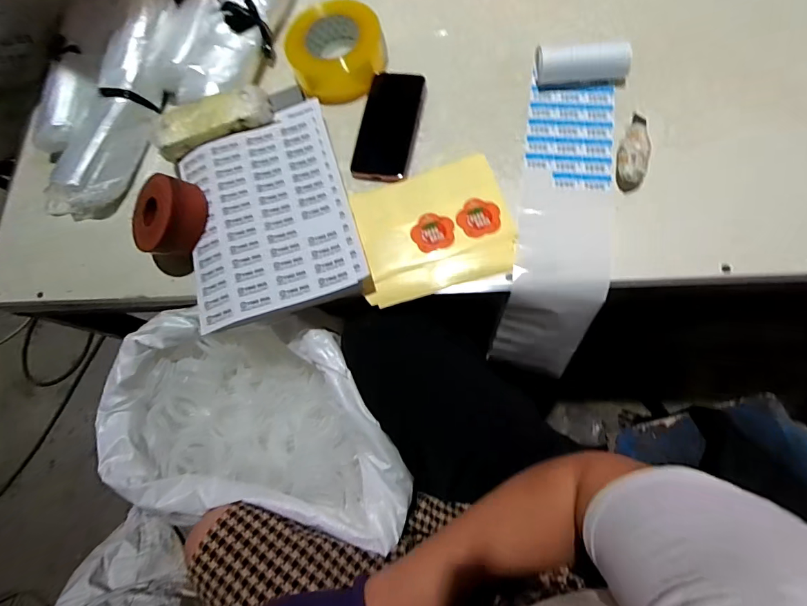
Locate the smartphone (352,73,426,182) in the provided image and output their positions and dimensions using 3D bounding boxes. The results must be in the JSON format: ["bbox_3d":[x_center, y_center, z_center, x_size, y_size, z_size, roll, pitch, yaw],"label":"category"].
[{"bbox_3d":[-0.020,-0.240,0.582,0.075,0.006,0.154,12,84,1],"label":"smartphone"}]

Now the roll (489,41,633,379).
[{"bbox_3d":[0.206,-0.122,0.590,0.114,0.195,0.393,9,74,3],"label":"roll"}]

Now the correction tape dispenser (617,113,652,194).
[{"bbox_3d":[0.291,-0.193,0.538,0.035,0.021,0.112,14,75,11],"label":"correction tape dispenser"}]

